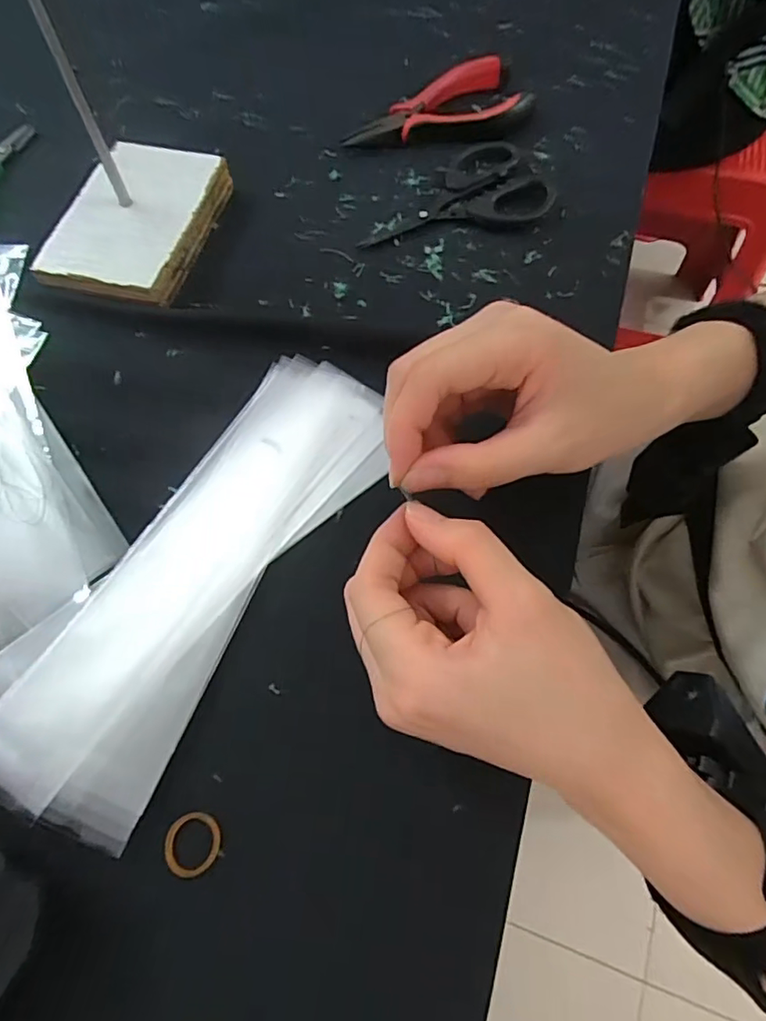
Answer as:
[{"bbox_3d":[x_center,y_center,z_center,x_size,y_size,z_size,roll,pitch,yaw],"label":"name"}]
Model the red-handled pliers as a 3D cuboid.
[{"bbox_3d":[0.030,-0.250,0.333,0.112,0.014,0.051,-18,69,-6],"label":"red-handled pliers"}]

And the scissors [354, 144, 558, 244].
[{"bbox_3d":[0.039,-0.186,0.313,0.111,0.005,0.062,-9,68,-2],"label":"scissors"}]

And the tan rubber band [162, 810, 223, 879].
[{"bbox_3d":[-0.069,0.120,0.194,0.020,0.004,0.020,9,68,5],"label":"tan rubber band"}]

